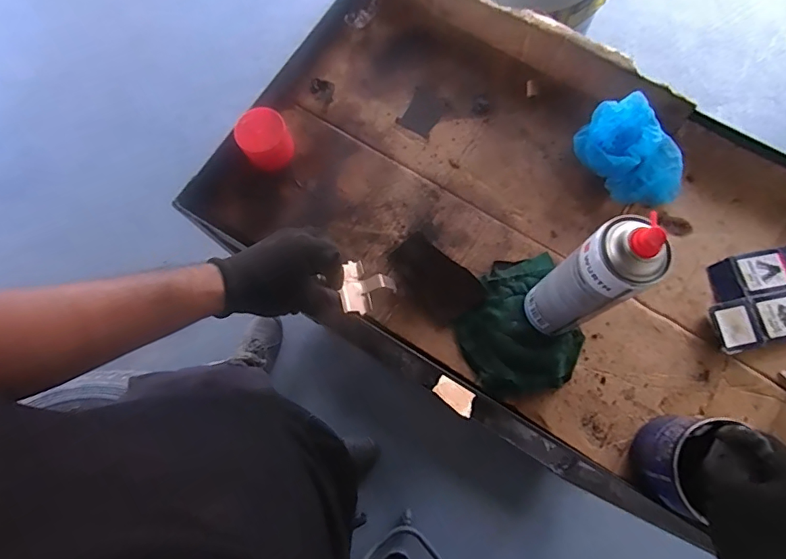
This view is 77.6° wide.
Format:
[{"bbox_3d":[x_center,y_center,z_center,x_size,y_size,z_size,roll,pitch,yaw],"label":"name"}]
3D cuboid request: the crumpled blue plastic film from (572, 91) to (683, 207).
[{"bbox_3d":[0.303,-0.159,0.614,0.083,0.063,0.144,-37,78,-8],"label":"crumpled blue plastic film"}]

